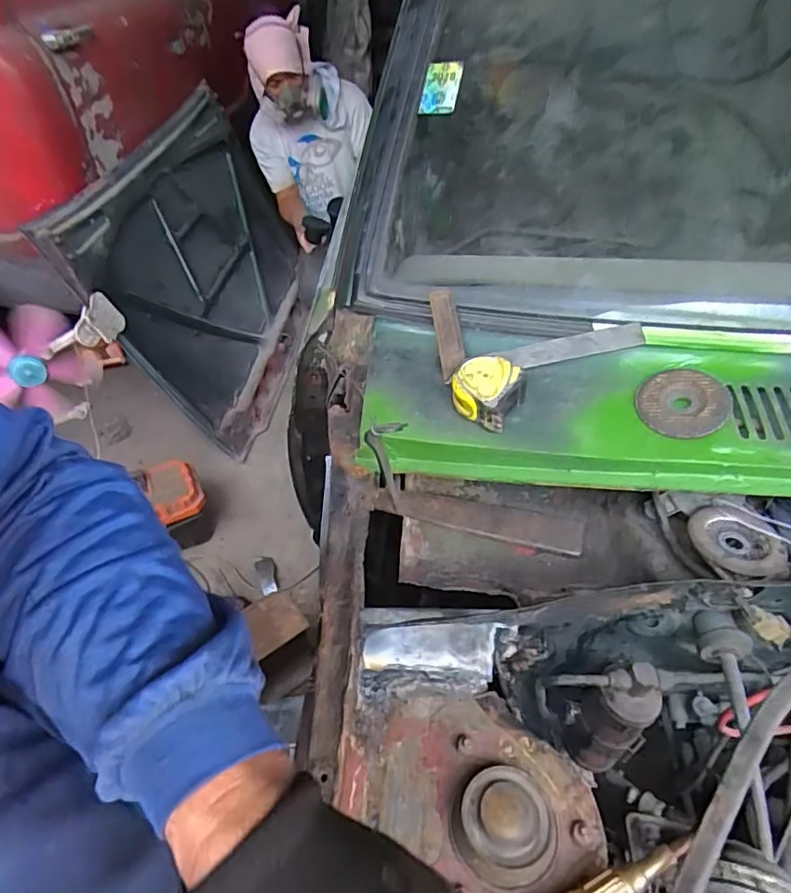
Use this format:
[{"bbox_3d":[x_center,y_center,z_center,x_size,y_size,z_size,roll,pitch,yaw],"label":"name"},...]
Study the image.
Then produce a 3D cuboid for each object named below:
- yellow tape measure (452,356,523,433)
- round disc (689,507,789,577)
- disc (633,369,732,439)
[{"bbox_3d":[0.089,-0.056,0.566,0.063,0.041,0.059,25,51,22],"label":"yellow tape measure"},{"bbox_3d":[0.328,0.089,0.552,0.081,0.020,0.088,11,47,10],"label":"round disc"},{"bbox_3d":[0.276,-0.043,0.549,0.081,0.005,0.075,-7,62,13],"label":"disc"}]

